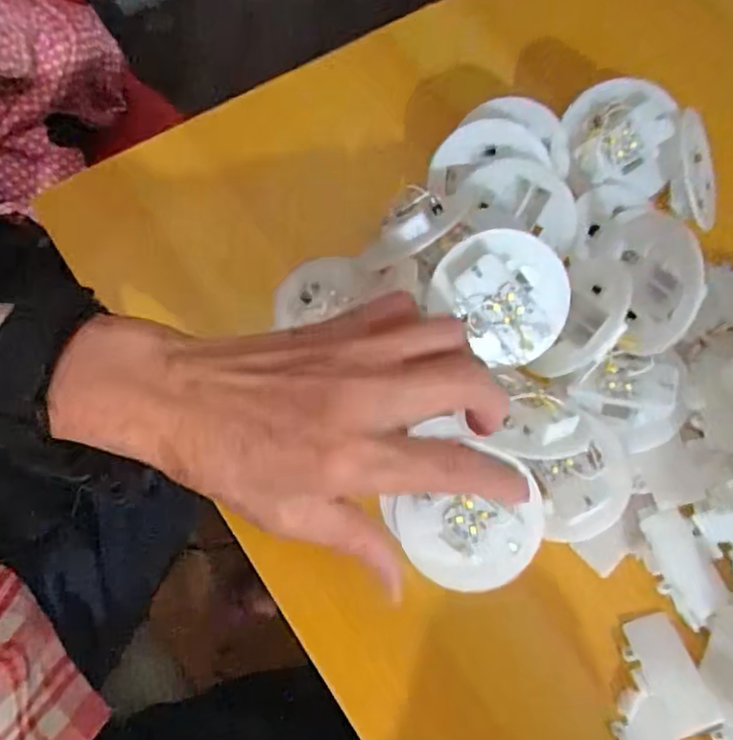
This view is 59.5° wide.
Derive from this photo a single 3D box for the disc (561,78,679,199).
[{"bbox_3d":[0.141,-0.129,0.355,0.055,0.014,0.059,2,101,6],"label":"disc"}]

